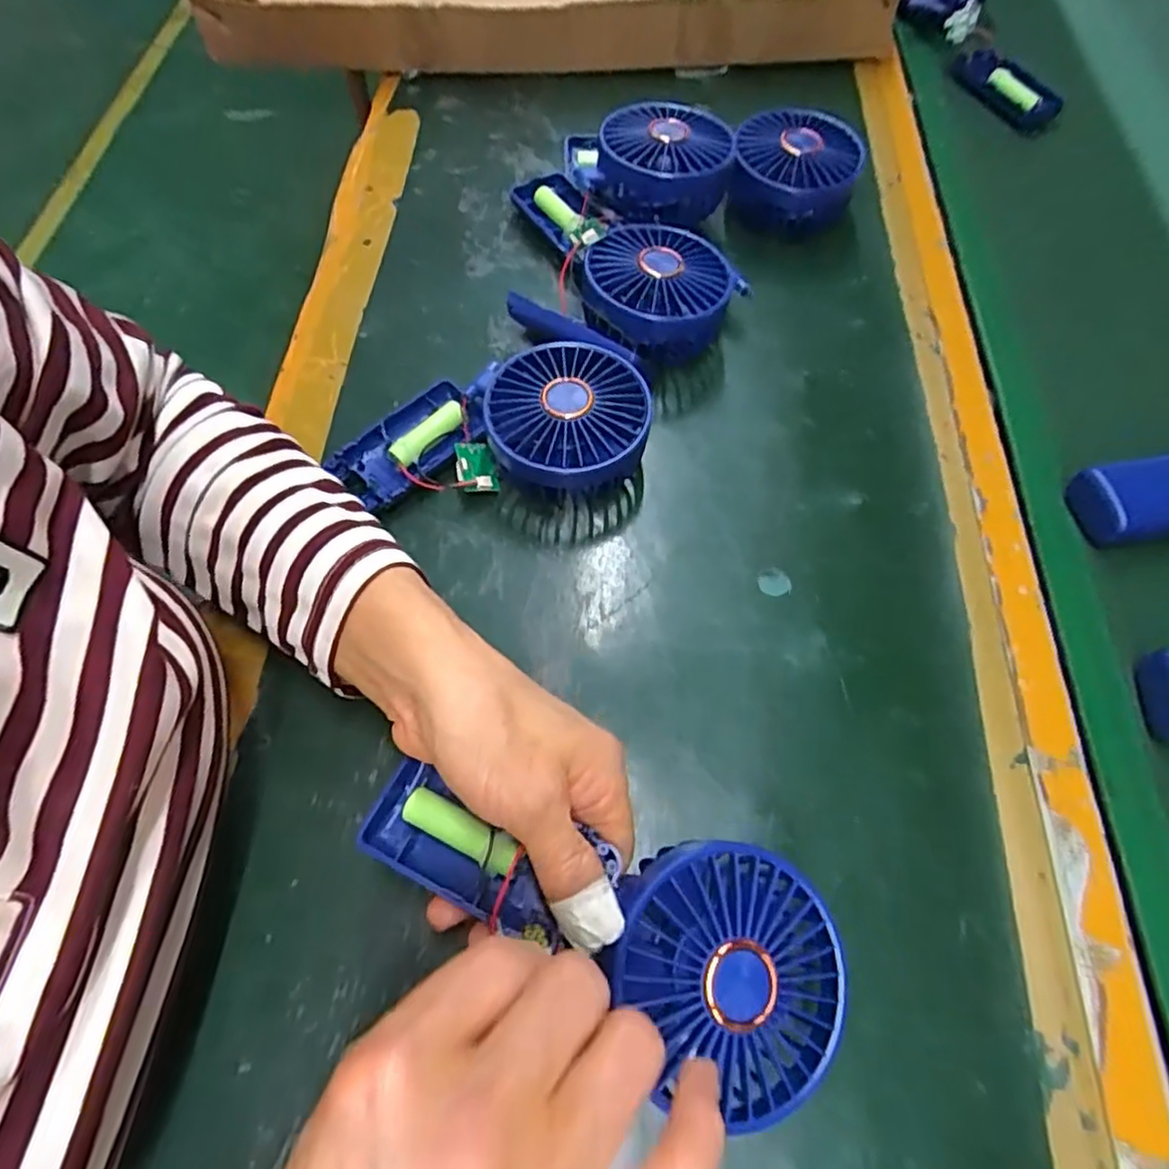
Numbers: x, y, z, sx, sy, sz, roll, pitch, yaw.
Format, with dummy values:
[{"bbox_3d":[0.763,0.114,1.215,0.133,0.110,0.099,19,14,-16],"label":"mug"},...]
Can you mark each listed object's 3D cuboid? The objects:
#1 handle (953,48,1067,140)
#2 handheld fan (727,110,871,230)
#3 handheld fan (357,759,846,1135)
[{"bbox_3d":[0.347,-0.411,0.562,0.027,0.030,0.094,-24,66,-12],"label":"handle"},{"bbox_3d":[0.141,-0.279,0.462,0.084,0.045,0.086,24,66,11],"label":"handheld fan"},{"bbox_3d":[0.002,0.118,0.239,0.178,0.031,0.076,16,64,11],"label":"handheld fan"}]

